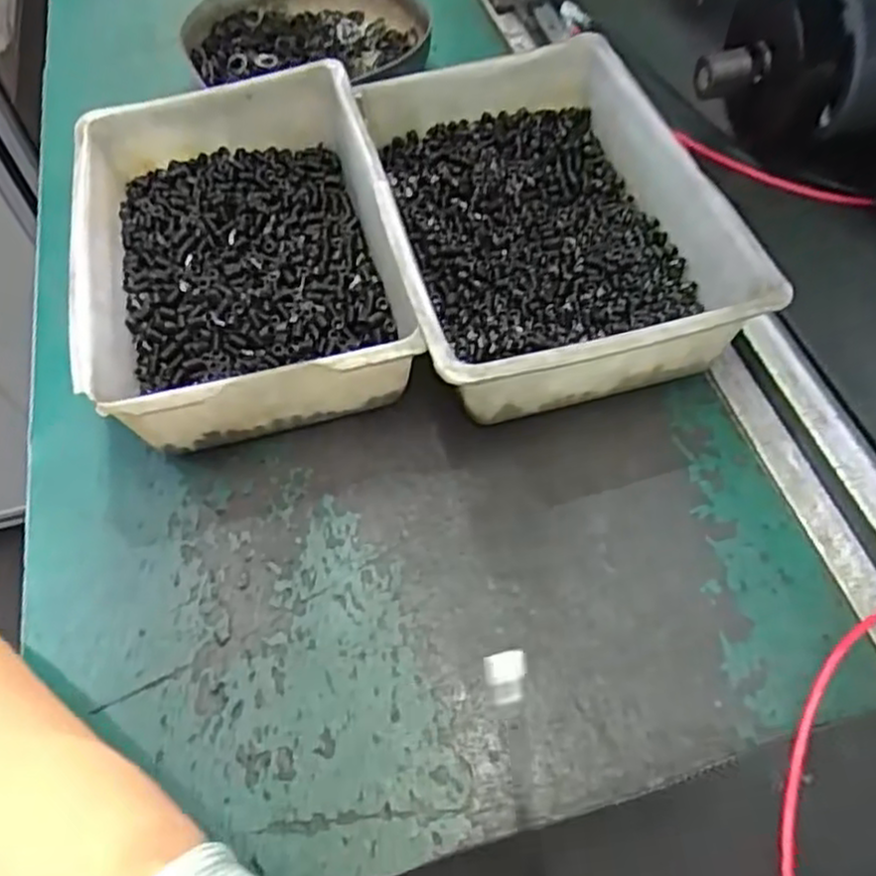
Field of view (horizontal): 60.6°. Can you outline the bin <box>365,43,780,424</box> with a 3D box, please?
[{"bbox_3d":[0.047,-0.102,0.342,0.137,0.049,0.201,-13,58,-3],"label":"bin"}]

